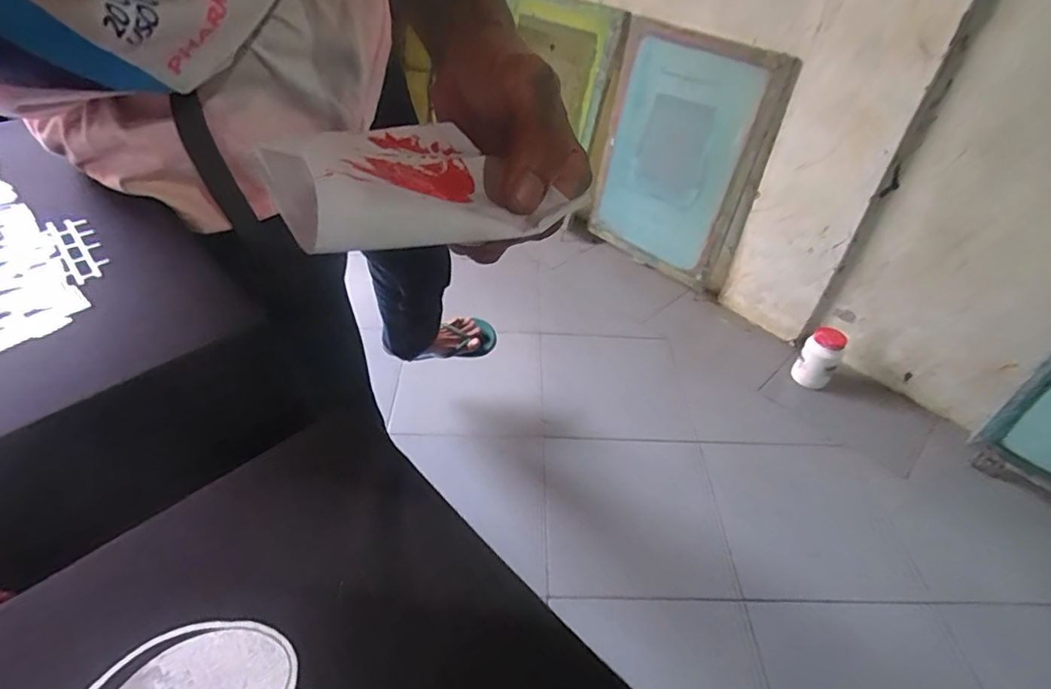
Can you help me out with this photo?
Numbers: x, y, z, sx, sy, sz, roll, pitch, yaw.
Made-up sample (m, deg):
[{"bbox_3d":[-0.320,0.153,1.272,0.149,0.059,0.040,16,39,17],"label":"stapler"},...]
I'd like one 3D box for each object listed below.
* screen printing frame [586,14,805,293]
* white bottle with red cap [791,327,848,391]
[{"bbox_3d":[0.468,-0.585,1.761,0.574,0.745,0.071,37,48,26],"label":"screen printing frame"},{"bbox_3d":[0.838,0.036,1.569,0.101,0.156,0.091,28,48,24],"label":"white bottle with red cap"}]

